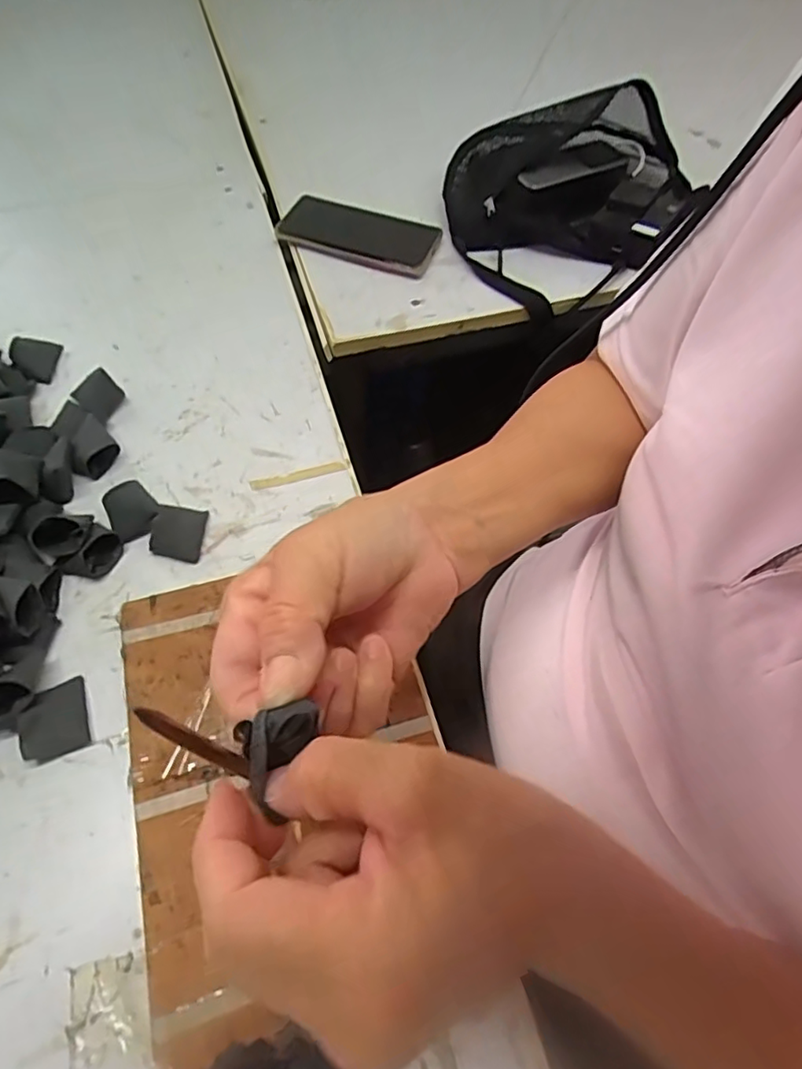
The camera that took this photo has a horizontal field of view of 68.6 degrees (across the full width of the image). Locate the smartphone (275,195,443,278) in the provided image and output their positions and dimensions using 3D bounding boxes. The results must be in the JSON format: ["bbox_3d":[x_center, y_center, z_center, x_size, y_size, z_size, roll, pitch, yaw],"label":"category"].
[{"bbox_3d":[-0.042,-0.305,0.596,0.155,0.013,0.082,20,60,8],"label":"smartphone"}]

